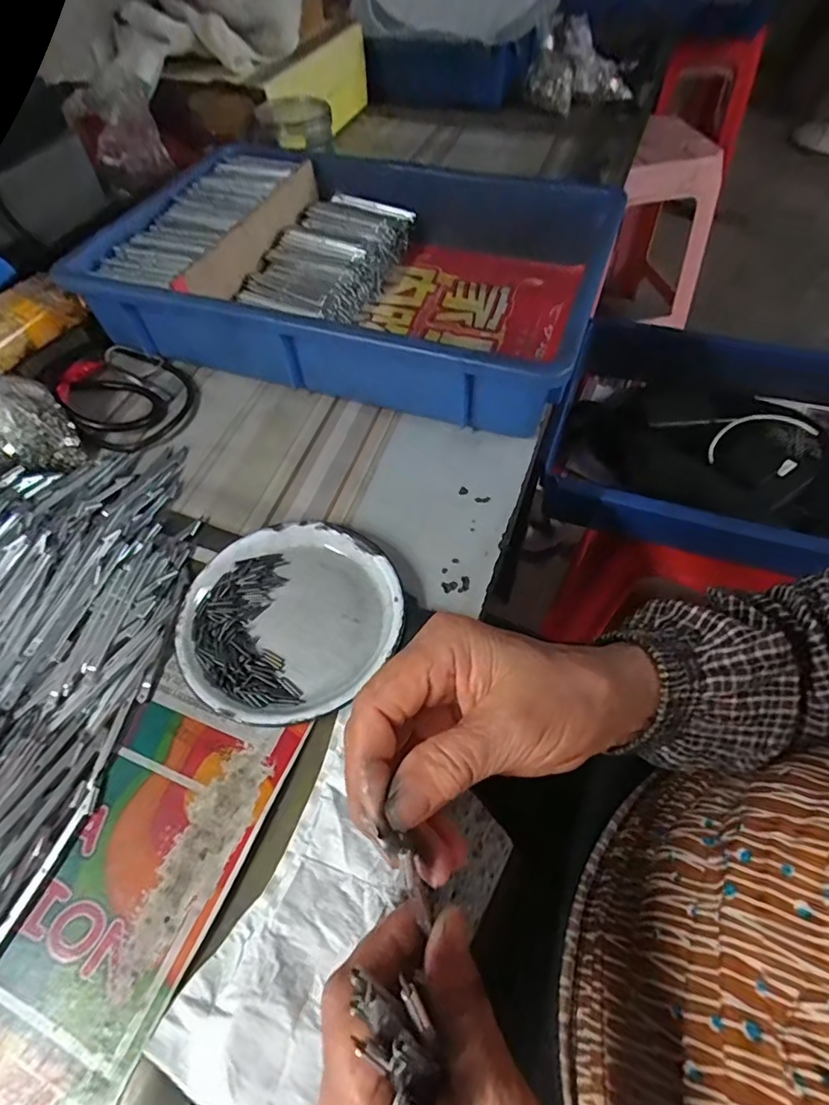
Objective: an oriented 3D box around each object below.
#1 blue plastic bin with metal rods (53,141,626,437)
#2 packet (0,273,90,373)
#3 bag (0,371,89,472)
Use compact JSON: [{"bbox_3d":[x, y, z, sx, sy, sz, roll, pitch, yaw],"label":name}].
[{"bbox_3d":[-0.053,-0.271,0.508,0.419,0.080,0.311,17,57,12],"label":"blue plastic bin with metal rods"},{"bbox_3d":[-0.337,-0.196,0.458,0.047,0.034,0.097,23,59,16],"label":"packet"},{"bbox_3d":[-0.312,-0.109,0.398,0.094,0.087,0.073,37,64,23],"label":"bag"}]

